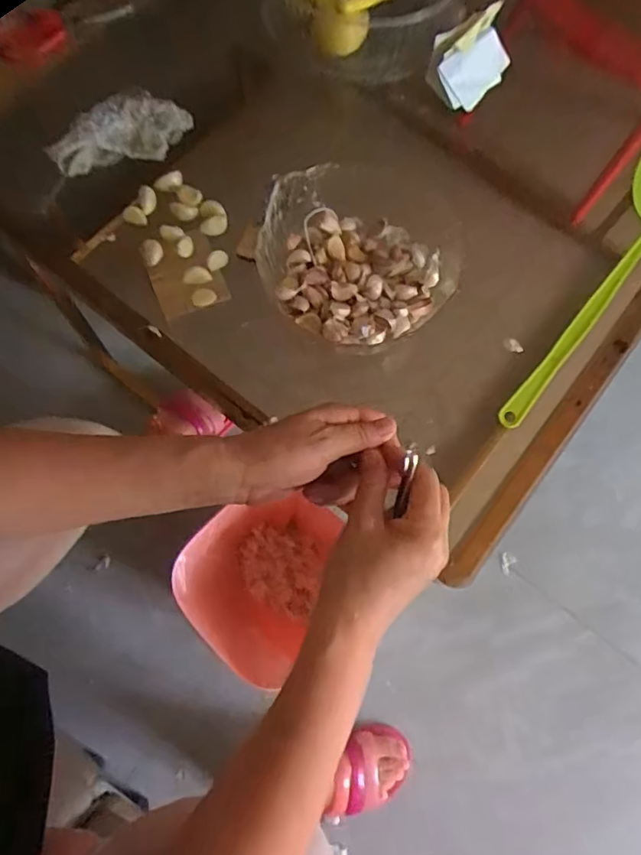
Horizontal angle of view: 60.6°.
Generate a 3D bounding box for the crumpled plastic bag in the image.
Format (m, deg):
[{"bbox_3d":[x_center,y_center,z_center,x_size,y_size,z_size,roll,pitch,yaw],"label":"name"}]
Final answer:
[{"bbox_3d":[-0.217,-0.320,0.587,0.142,0.038,0.070,-39,77,-12],"label":"crumpled plastic bag"}]

